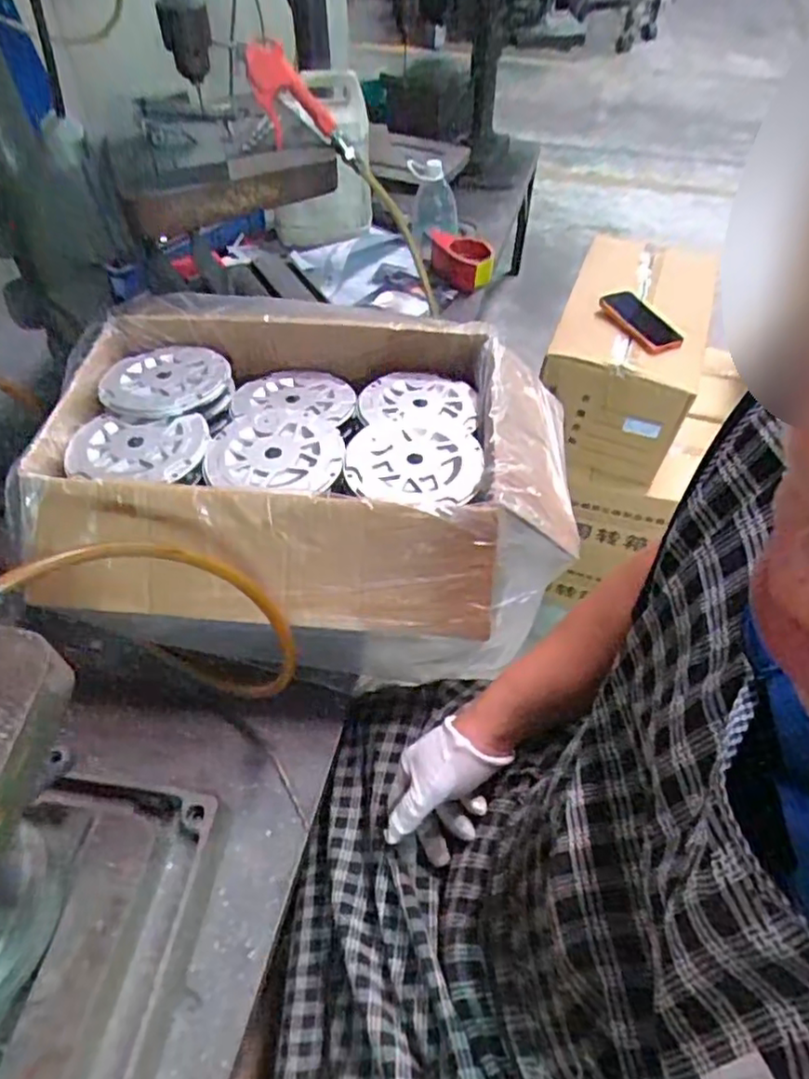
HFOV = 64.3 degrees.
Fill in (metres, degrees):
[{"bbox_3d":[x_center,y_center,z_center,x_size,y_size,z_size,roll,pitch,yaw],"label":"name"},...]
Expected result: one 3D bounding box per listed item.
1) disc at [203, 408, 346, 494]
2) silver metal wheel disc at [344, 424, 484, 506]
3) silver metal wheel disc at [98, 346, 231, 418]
[{"bbox_3d":[-0.127,-0.093,0.656,0.132,0.015,0.115,4,51,5],"label":"disc"},{"bbox_3d":[0.010,-0.075,0.629,0.130,0.009,0.119,-1,51,1],"label":"silver metal wheel disc"},{"bbox_3d":[-0.262,-0.177,0.708,0.126,0.009,0.124,-1,51,1],"label":"silver metal wheel disc"}]

